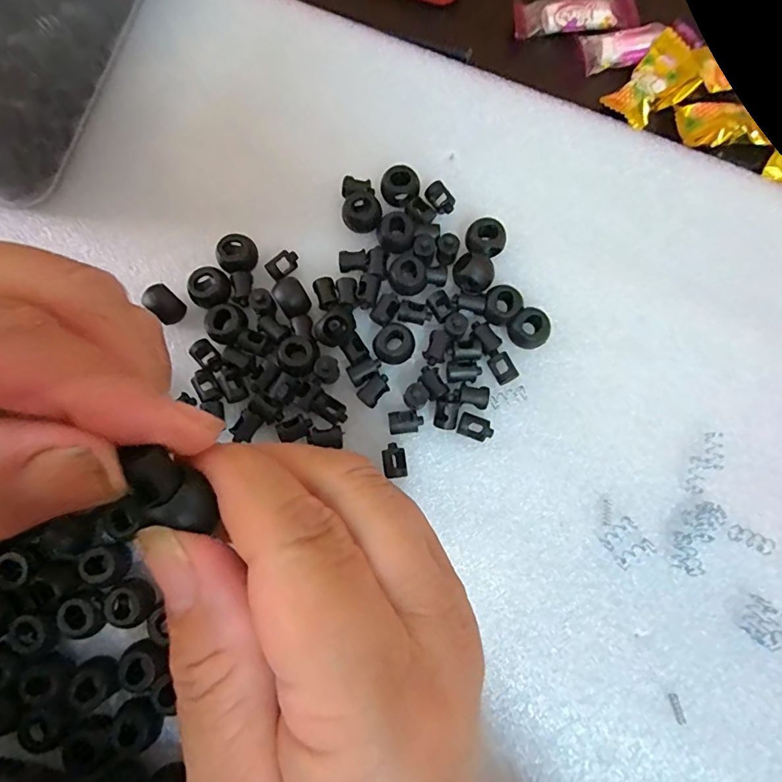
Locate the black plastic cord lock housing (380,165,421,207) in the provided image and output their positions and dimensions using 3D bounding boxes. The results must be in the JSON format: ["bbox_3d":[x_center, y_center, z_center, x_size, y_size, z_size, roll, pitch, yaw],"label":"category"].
[{"bbox_3d":[0.004,-0.094,0.225,0.017,0.012,0.017,0,78,0],"label":"black plastic cord lock housing"}]

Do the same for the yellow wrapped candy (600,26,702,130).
[{"bbox_3d":[0.132,-0.155,0.241,0.045,0.008,0.029,-41,81,-8],"label":"yellow wrapped candy"}]

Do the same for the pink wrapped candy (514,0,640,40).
[{"bbox_3d":[0.097,-0.199,0.253,0.062,0.006,0.021,-6,78,-2],"label":"pink wrapped candy"}]

